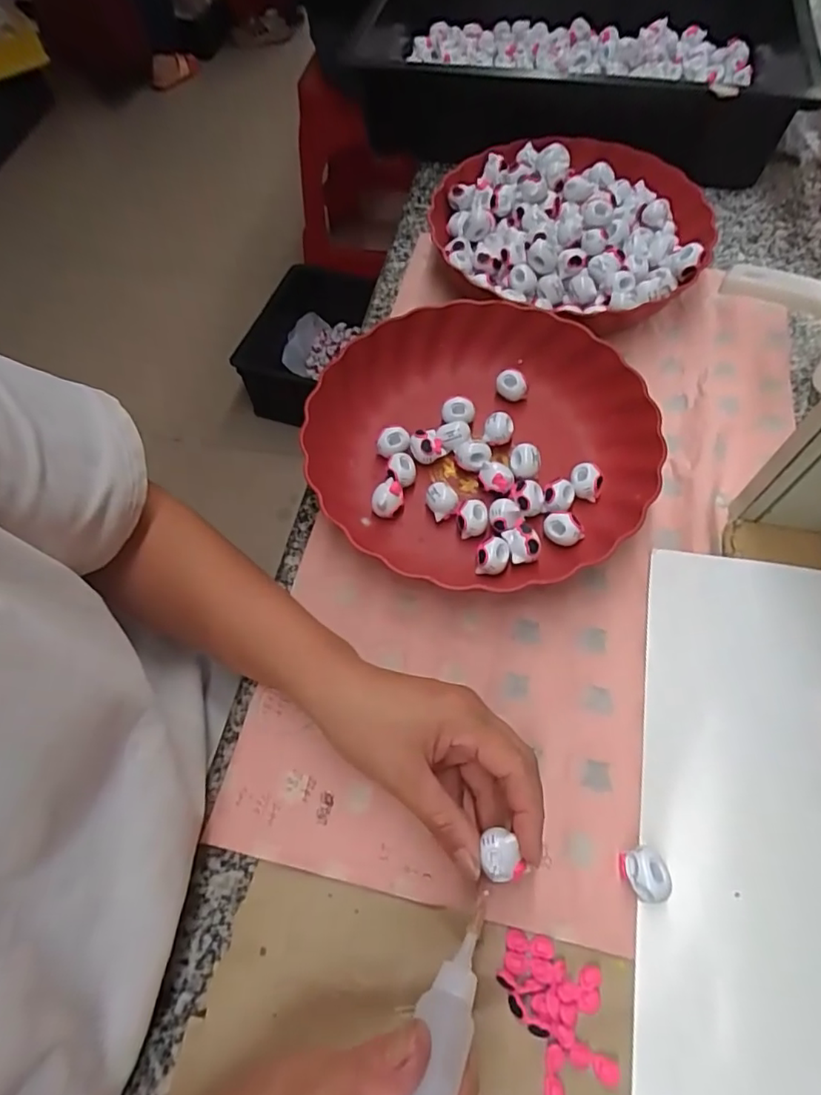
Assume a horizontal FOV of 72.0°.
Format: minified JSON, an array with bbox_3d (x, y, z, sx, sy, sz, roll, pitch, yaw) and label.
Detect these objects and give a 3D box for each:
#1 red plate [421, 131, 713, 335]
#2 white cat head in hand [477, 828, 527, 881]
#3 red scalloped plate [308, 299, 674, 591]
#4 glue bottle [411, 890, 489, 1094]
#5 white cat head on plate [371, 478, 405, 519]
[{"bbox_3d":[0.143,-0.284,0.519,0.229,0.059,0.236,-1,62,2],"label":"red plate"},{"bbox_3d":[0.046,0.154,0.281,0.020,0.010,0.022,-2,62,1],"label":"white cat head in hand"},{"bbox_3d":[0.053,-0.085,0.422,0.239,0.051,0.222,-1,62,2],"label":"red scalloped plate"},{"bbox_3d":[0.013,0.192,0.230,0.022,0.025,0.090,21,38,13],"label":"glue bottle"},{"bbox_3d":[-0.017,-0.035,0.411,0.023,0.022,0.023,-1,62,2],"label":"white cat head on plate"}]

